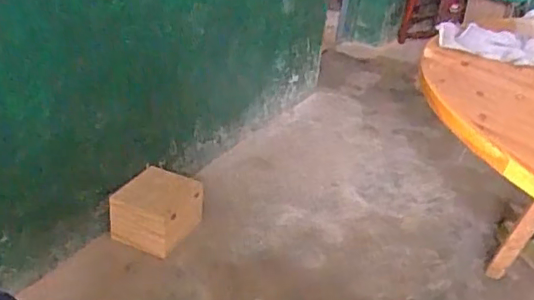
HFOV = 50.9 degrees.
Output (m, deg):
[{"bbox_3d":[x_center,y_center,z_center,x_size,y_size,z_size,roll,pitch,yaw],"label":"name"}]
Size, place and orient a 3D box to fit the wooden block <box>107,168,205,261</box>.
[{"bbox_3d":[-0.306,0.173,1.577,0.180,0.163,0.219,14,26,16],"label":"wooden block"}]

